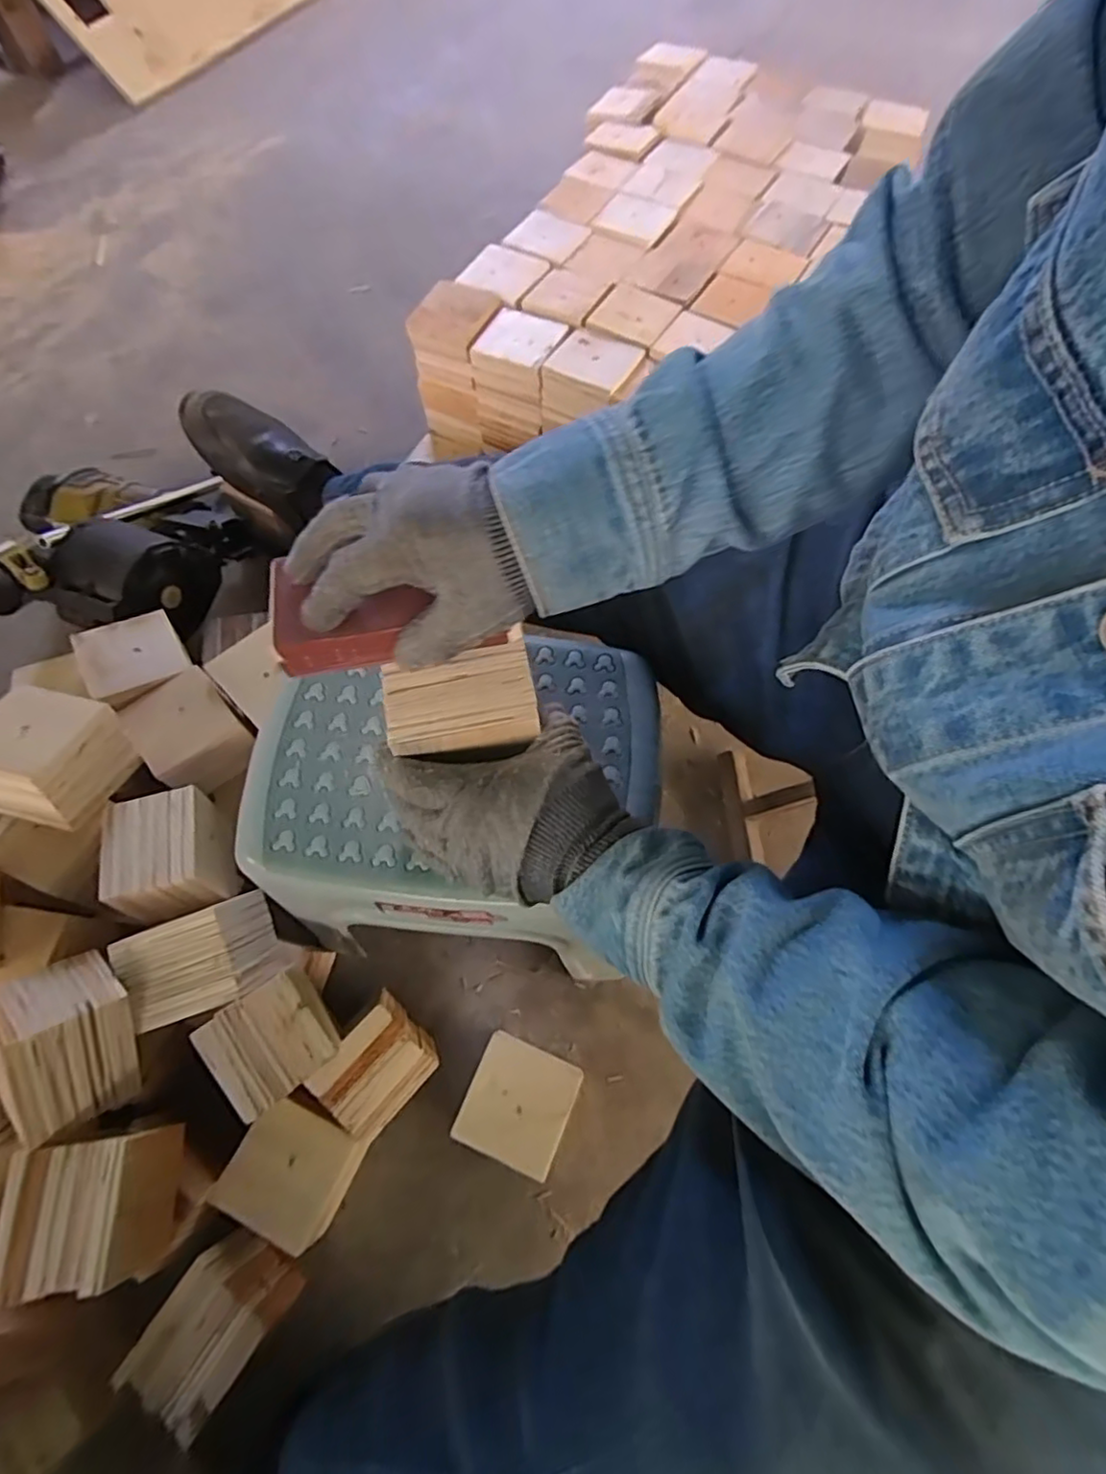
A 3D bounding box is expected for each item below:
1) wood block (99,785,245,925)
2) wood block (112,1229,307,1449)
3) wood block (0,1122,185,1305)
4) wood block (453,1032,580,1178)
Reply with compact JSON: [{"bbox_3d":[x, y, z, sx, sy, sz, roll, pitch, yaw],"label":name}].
[{"bbox_3d":[-0.366,0.109,0.605,0.090,0.068,0.107,-18,67,-8],"label":"wood block"},{"bbox_3d":[-0.293,0.517,0.566,0.085,0.101,0.105,33,70,14],"label":"wood block"},{"bbox_3d":[-0.363,0.374,0.508,0.091,0.094,0.101,-4,66,-2],"label":"wood block"},{"bbox_3d":[-0.032,0.355,0.622,0.096,0.084,0.097,23,68,10],"label":"wood block"}]

